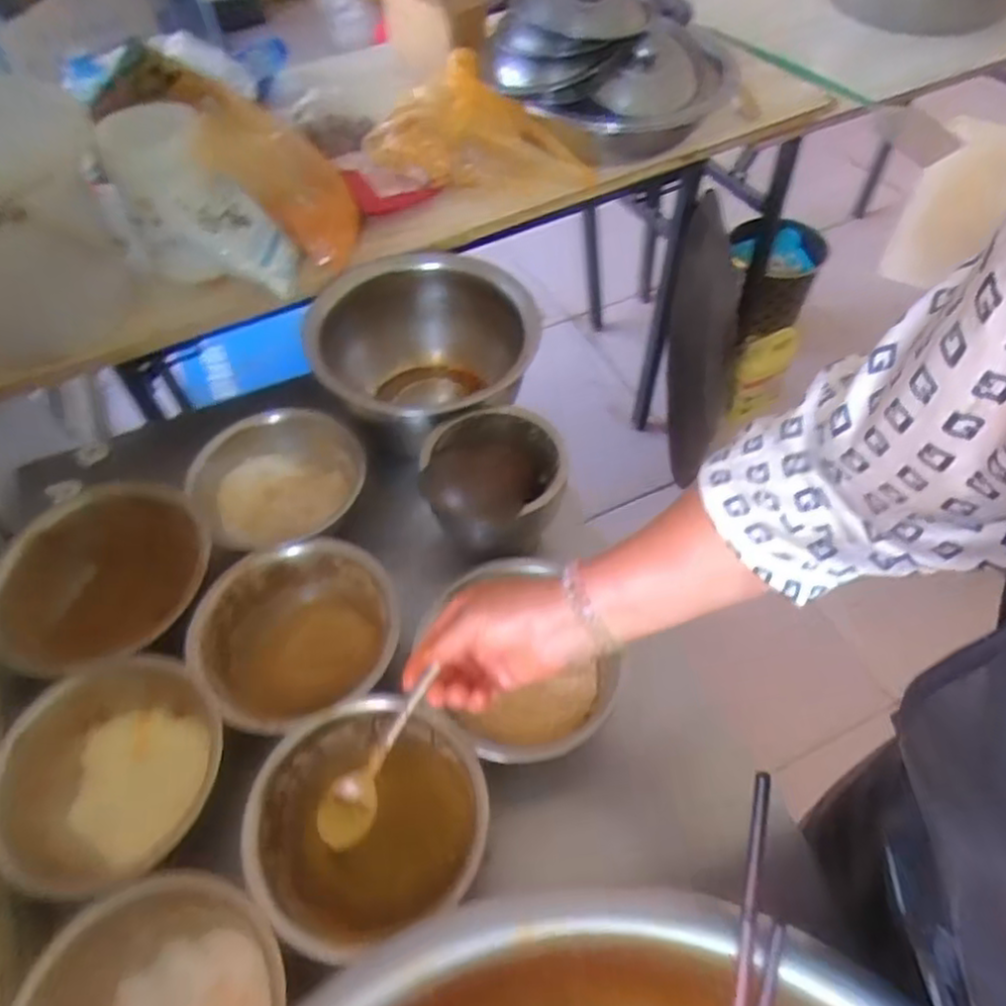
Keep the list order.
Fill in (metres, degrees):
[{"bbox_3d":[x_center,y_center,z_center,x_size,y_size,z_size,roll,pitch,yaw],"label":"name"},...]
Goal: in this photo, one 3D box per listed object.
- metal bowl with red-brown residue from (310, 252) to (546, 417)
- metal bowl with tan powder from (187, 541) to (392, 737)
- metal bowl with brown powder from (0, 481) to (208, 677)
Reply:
[{"bbox_3d":[-0.083,-0.165,0.875,0.256,0.168,0.264,-1,54,2],"label":"metal bowl with red-brown residue"},{"bbox_3d":[-0.195,0.135,0.698,0.174,0.094,0.190,-1,54,2],"label":"metal bowl with tan powder"},{"bbox_3d":[-0.402,0.096,0.749,0.190,0.139,0.208,-1,54,2],"label":"metal bowl with brown powder"}]

